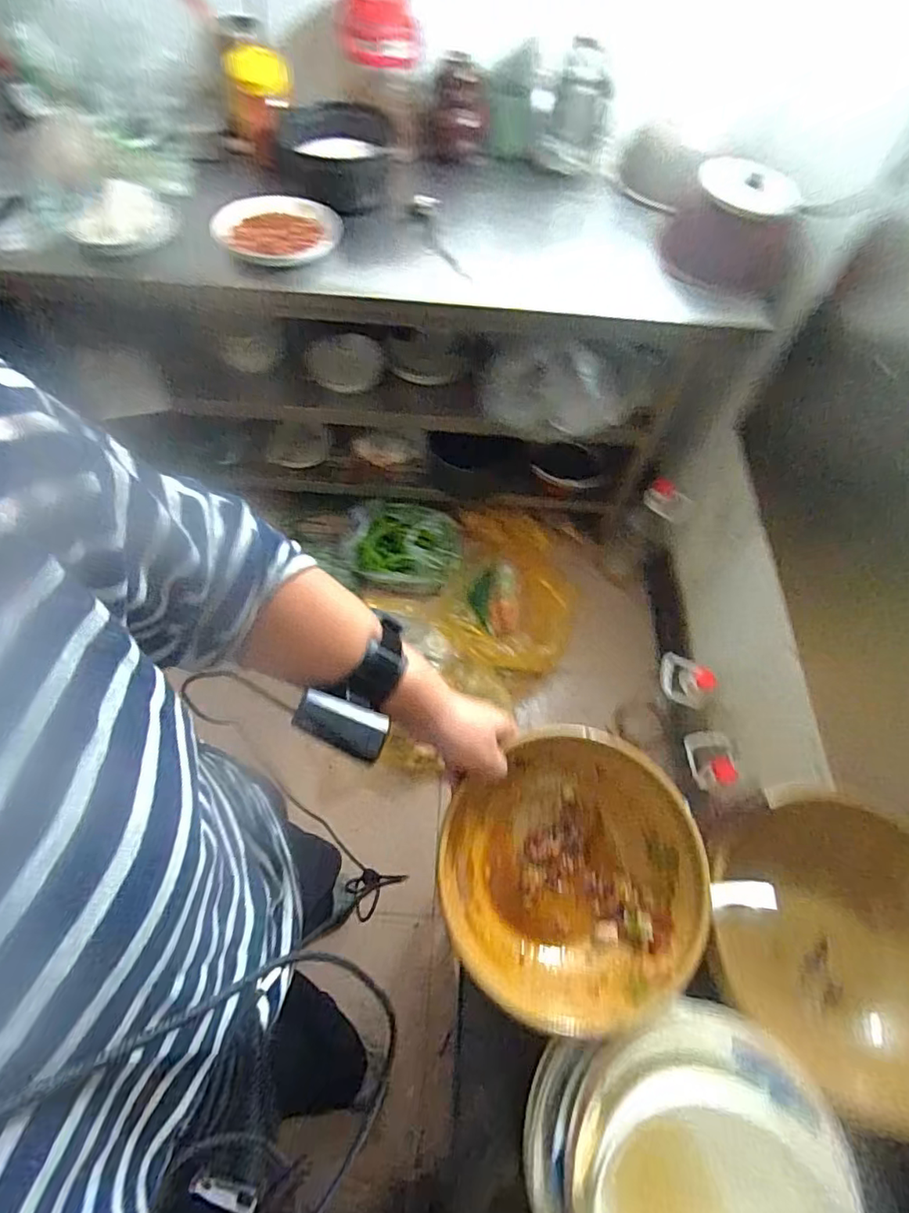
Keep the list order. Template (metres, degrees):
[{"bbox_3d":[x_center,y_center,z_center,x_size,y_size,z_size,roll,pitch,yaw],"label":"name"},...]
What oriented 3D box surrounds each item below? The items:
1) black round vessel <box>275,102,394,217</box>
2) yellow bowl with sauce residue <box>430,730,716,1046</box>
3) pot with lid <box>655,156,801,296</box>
[{"bbox_3d":[-0.219,-0.835,1.014,0.200,0.099,0.245,-4,63,-5],"label":"black round vessel"},{"bbox_3d":[0.103,0.233,0.485,0.224,0.075,0.220,1,63,-2],"label":"yellow bowl with sauce residue"},{"bbox_3d":[0.527,-0.721,1.040,0.254,0.153,0.223,24,64,10],"label":"pot with lid"}]

